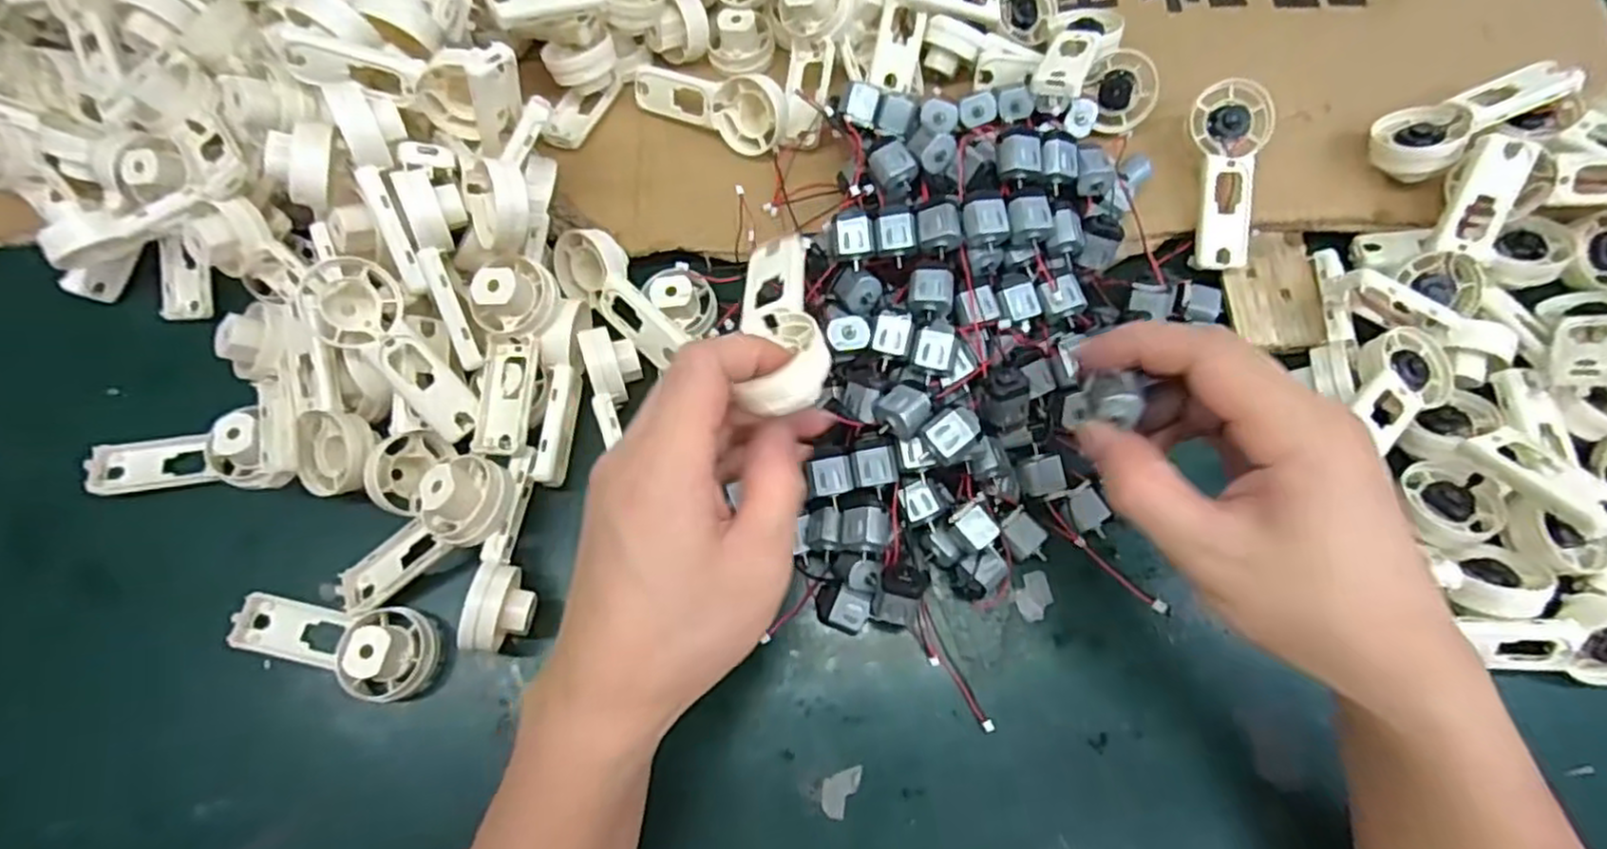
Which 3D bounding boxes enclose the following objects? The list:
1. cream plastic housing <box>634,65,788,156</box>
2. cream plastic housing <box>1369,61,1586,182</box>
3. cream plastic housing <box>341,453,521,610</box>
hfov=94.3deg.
[{"bbox_3d":[-0.051,-0.174,0.411,0.092,0.038,0.015,16,37,19],"label":"cream plastic housing"},{"bbox_3d":[0.338,-0.154,0.379,0.087,0.027,0.038,-24,73,7],"label":"cream plastic housing"},{"bbox_3d":[-0.175,0.051,0.340,0.094,0.026,0.036,-36,74,12],"label":"cream plastic housing"}]

